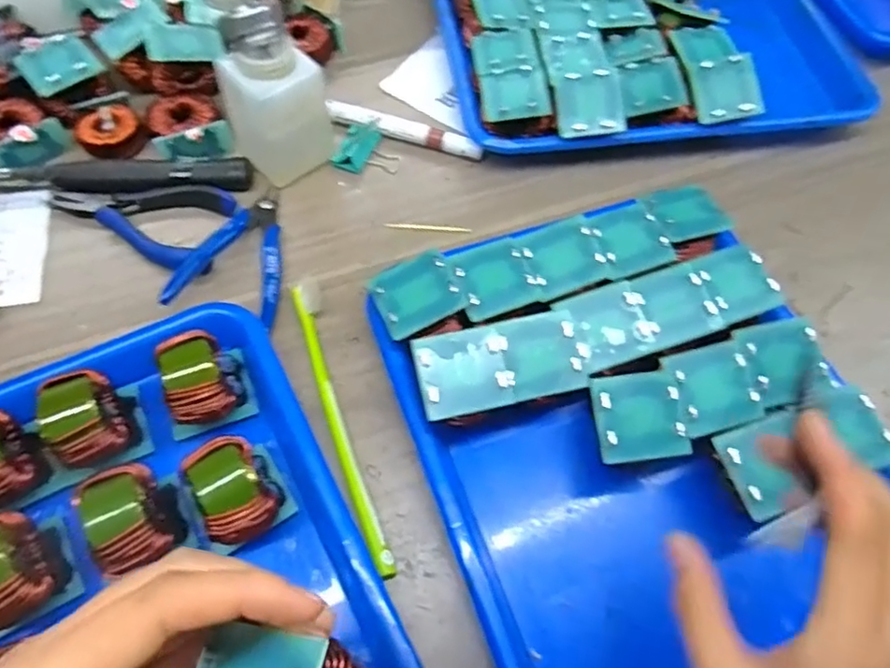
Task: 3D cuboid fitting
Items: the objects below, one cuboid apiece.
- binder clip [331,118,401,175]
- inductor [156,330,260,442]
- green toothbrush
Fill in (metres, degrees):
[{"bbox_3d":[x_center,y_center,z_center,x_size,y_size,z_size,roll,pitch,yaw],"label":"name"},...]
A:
[{"bbox_3d":[-0.056,-0.141,0.464,0.045,0.025,0.043,15,62,5],"label":"binder clip"},{"bbox_3d":[-0.135,0.027,0.346,0.044,0.046,0.042,-19,65,-13],"label":"inductor"},{"bbox_3d":[-0.061,0.049,0.367,0.016,0.015,0.185,-16,64,-11],"label":"green toothbrush"}]

